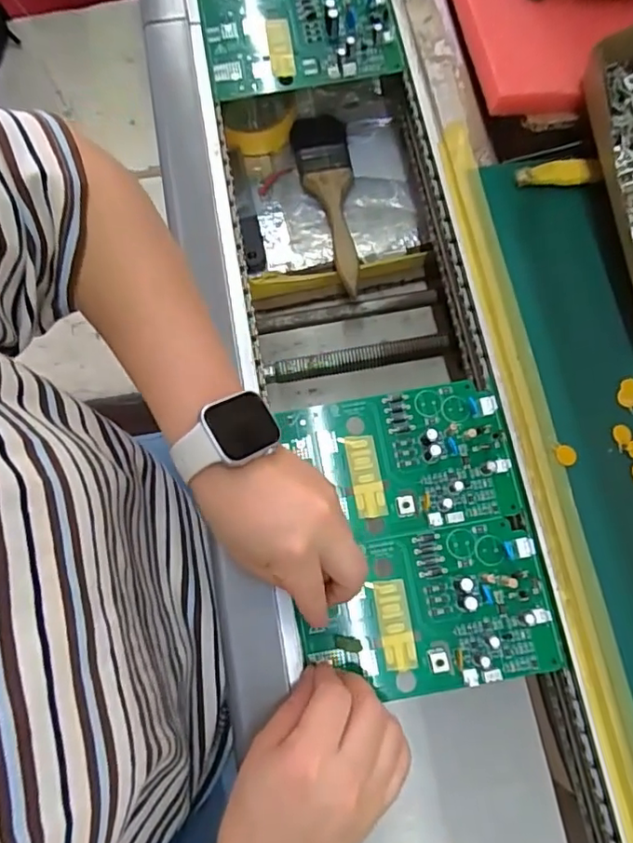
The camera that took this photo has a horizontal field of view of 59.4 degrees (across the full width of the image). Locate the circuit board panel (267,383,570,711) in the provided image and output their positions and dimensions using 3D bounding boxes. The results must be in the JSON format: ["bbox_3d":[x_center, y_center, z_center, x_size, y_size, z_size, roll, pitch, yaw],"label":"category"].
[{"bbox_3d":[0.063,0.073,0.364,0.150,0.014,0.190,-10,76,-1],"label":"circuit board panel"}]

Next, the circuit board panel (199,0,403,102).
[{"bbox_3d":[-0.023,-0.365,0.476,0.153,0.021,0.177,-10,76,-1],"label":"circuit board panel"}]

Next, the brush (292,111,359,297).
[{"bbox_3d":[0.012,-0.206,0.511,0.050,0.018,0.185,-9,76,-1],"label":"brush"}]

